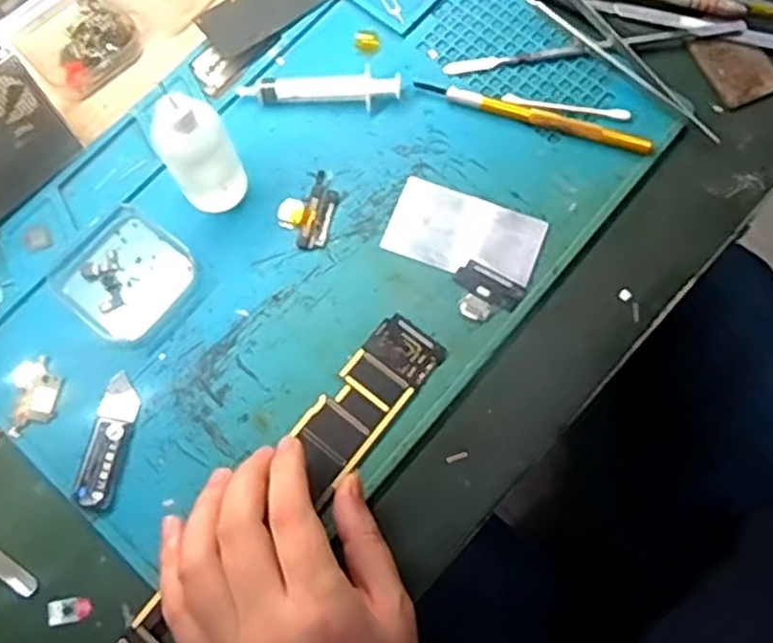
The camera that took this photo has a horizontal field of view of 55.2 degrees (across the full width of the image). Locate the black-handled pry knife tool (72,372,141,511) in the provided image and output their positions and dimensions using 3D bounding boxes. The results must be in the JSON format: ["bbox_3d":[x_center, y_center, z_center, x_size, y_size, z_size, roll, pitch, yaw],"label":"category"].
[{"bbox_3d":[-0.139,0.059,0.369,0.018,0.006,0.066,11,75,5],"label":"black-handled pry knife tool"}]

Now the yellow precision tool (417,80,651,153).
[{"bbox_3d":[0.082,-0.117,0.416,0.134,0.008,0.012,19,76,7],"label":"yellow precision tool"}]

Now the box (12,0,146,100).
[{"bbox_3d":[-0.181,-0.168,0.435,0.059,0.017,0.059,-43,77,-9],"label":"box"}]

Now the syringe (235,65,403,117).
[{"bbox_3d":[-0.038,-0.134,0.422,0.092,0.011,0.022,5,74,4],"label":"syringe"}]

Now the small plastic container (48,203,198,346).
[{"bbox_3d":[-0.141,-0.026,0.399,0.066,0.013,0.063,38,79,11],"label":"small plastic container"}]

